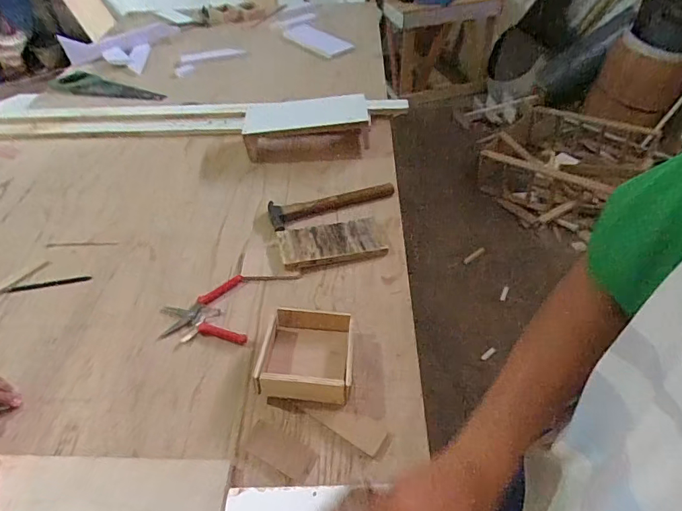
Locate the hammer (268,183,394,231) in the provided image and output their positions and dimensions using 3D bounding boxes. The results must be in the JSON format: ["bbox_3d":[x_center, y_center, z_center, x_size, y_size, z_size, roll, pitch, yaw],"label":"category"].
[{"bbox_3d":[-0.022,-0.128,1.009,0.291,0.031,0.074,-19,48,-13],"label":"hammer"}]

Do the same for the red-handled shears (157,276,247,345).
[{"bbox_3d":[-0.261,0.112,0.816,0.156,0.021,0.137,-11,47,-6],"label":"red-handled shears"}]

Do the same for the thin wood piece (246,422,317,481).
[{"bbox_3d":[-0.090,0.290,0.647,0.107,0.004,0.044,20,52,22],"label":"thin wood piece"}]

